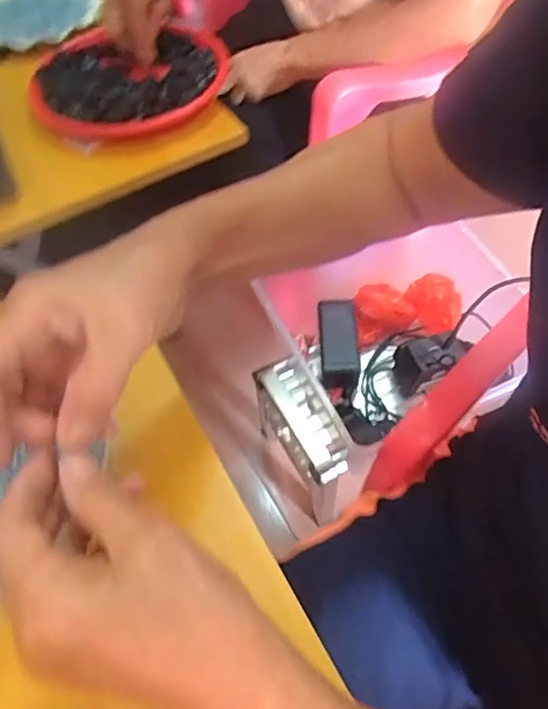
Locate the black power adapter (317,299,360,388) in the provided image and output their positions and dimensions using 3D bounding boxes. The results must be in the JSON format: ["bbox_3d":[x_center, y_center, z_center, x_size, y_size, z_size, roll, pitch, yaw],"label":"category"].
[{"bbox_3d":[0.091,-0.013,0.765,0.051,0.044,0.133,-2,56,1],"label":"black power adapter"}]

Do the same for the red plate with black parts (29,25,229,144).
[{"bbox_3d":[-0.179,-0.344,0.675,0.251,0.044,0.227,8,57,8],"label":"red plate with black parts"}]

